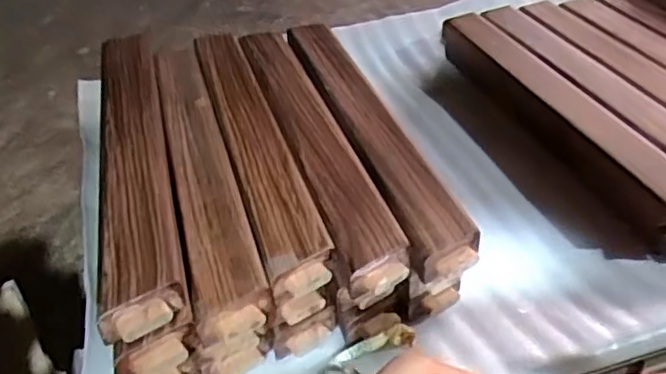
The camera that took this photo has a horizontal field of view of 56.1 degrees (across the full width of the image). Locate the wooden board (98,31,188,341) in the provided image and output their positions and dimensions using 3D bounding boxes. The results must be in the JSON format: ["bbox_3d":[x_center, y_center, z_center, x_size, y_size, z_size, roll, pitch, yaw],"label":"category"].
[{"bbox_3d":[-0.267,-0.056,0.838,0.089,0.049,0.676,-14,38,-11],"label":"wooden board"}]

